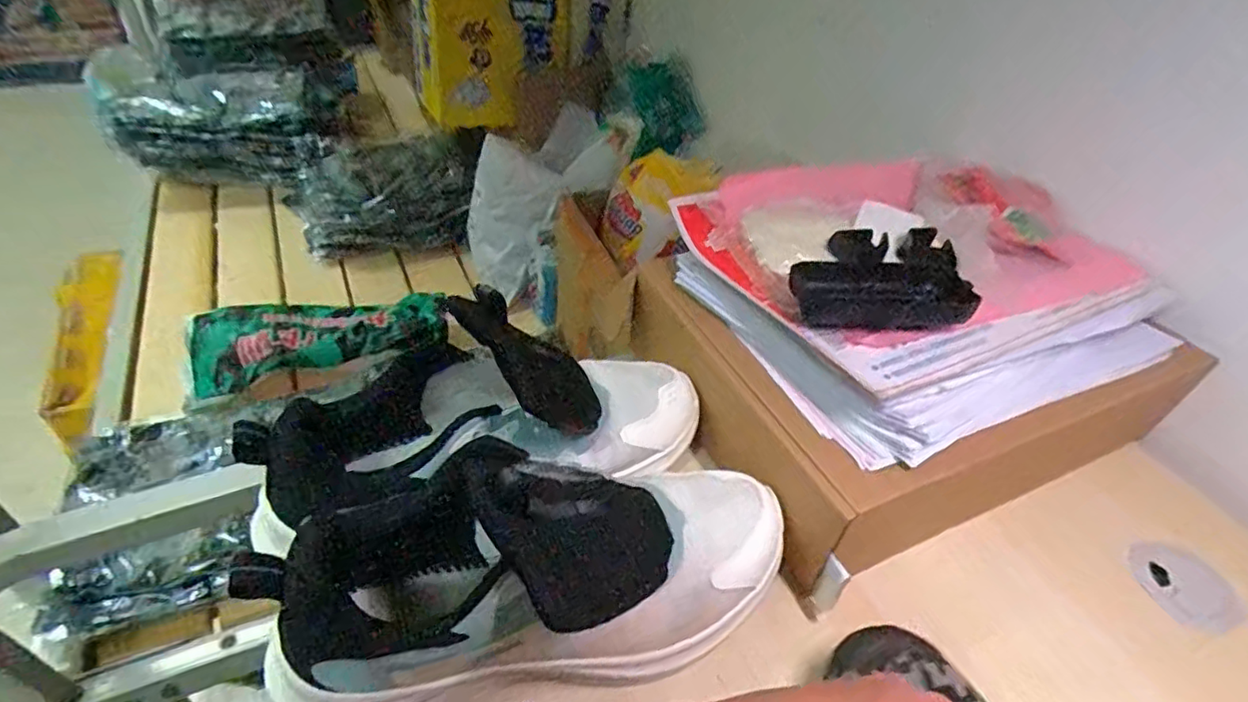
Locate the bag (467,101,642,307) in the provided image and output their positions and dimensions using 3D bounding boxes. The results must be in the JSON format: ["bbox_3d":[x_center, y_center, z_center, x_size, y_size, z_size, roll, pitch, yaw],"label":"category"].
[{"bbox_3d":[-0.141,-0.275,1.069,0.377,0.149,0.180,-45,49,7],"label":"bag"}]

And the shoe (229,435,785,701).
[{"bbox_3d":[-0.037,0.110,0.328,0.260,0.087,0.092,-6,41,-12],"label":"shoe"}]

